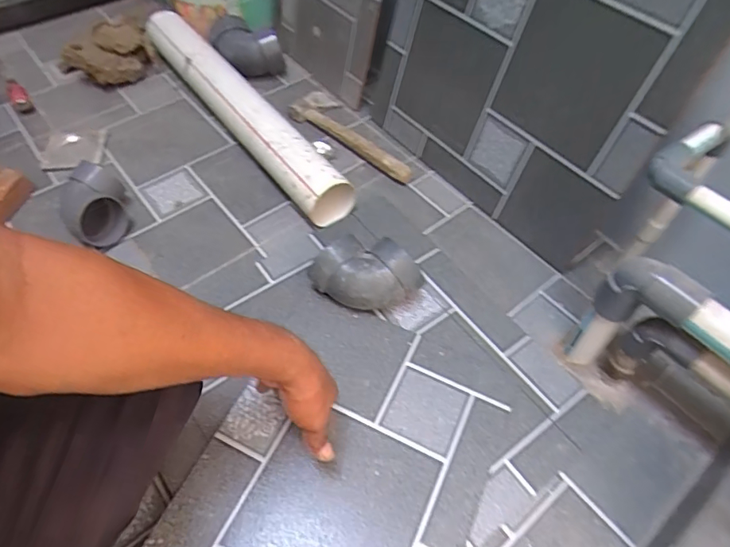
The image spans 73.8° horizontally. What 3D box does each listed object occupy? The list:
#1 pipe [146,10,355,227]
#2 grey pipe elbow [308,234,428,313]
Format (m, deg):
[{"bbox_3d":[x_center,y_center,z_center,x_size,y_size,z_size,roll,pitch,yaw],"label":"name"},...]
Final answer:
[{"bbox_3d":[-0.252,-0.337,0.932,0.085,0.088,0.672,-31,63,-21],"label":"pipe"},{"bbox_3d":[0.002,0.005,0.692,0.157,0.084,0.081,13,57,5],"label":"grey pipe elbow"}]

